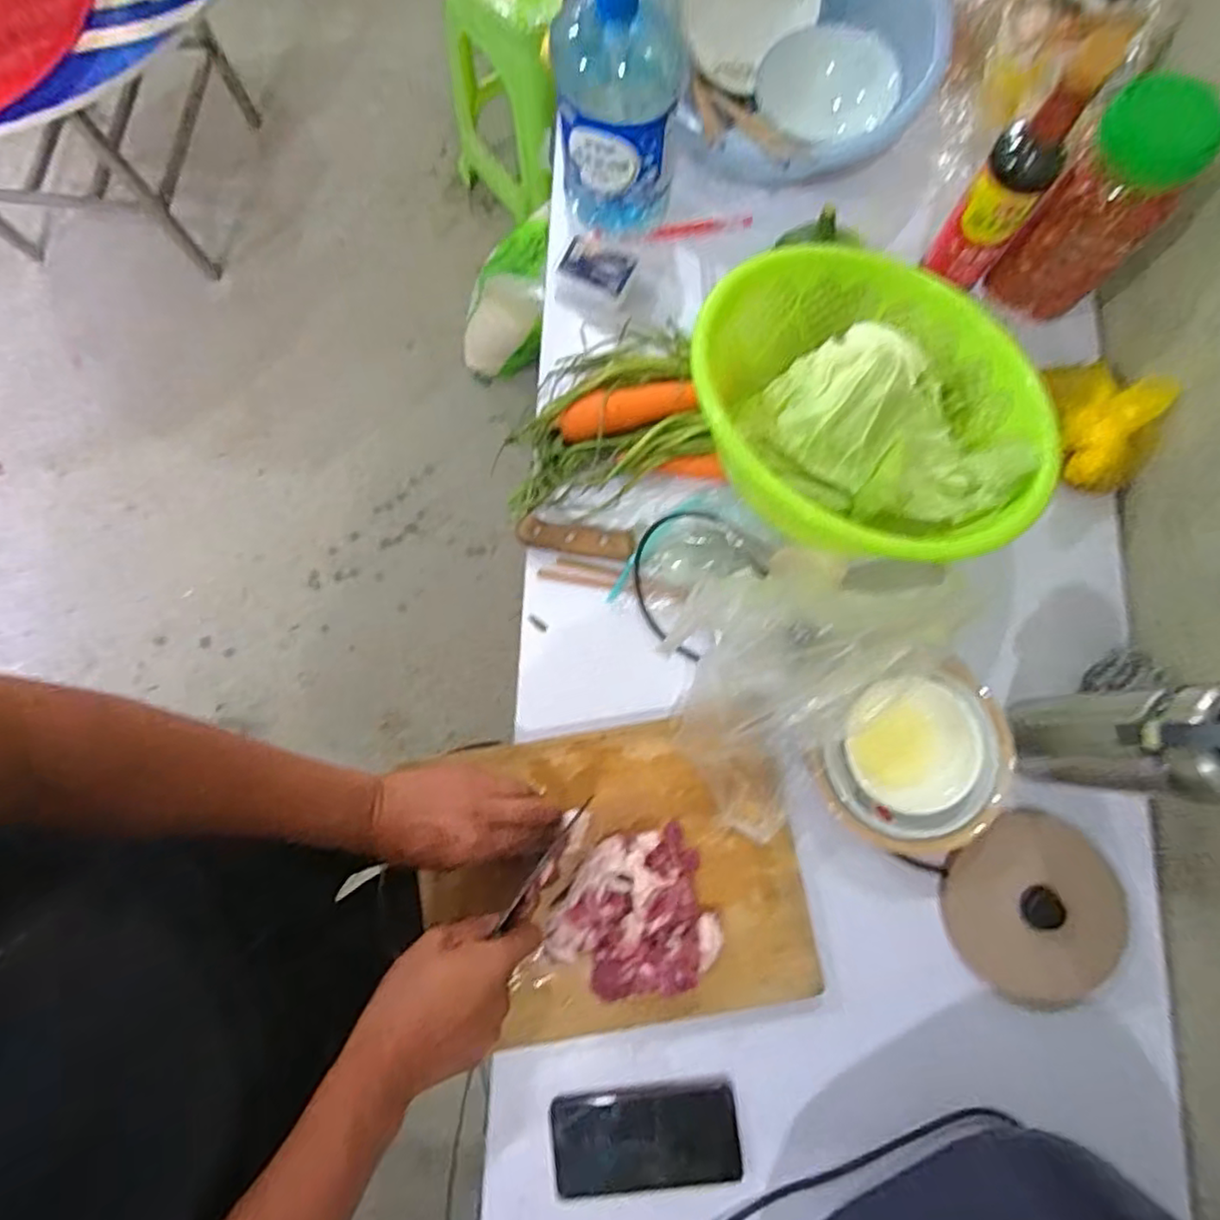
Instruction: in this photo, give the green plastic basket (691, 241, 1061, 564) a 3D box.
[{"bbox_3d":[0.214,-0.176,0.581,0.306,0.136,0.301,3,73,-10],"label":"green plastic basket"}]

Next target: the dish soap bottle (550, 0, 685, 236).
[{"bbox_3d":[0.006,-0.483,0.622,0.115,0.255,0.097,1,79,1],"label":"dish soap bottle"}]

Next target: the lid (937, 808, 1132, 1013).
[{"bbox_3d":[0.385,0.270,0.589,0.151,0.024,0.149,0,79,1],"label":"lid"}]

